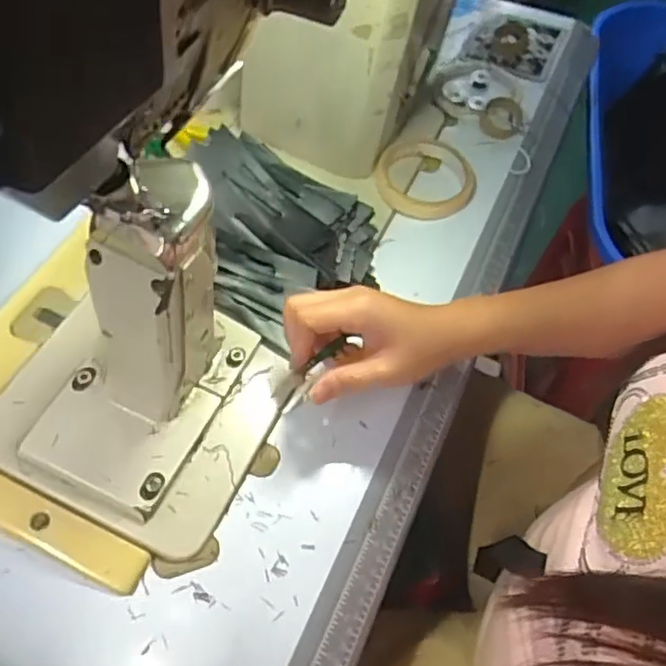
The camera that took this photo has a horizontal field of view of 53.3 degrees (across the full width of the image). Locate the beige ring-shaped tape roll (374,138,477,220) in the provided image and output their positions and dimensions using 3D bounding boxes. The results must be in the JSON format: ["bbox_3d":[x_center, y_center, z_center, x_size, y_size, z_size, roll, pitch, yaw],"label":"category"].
[{"bbox_3d":[0.085,-0.141,0.605,0.091,0.026,0.085,1,56,-2],"label":"beige ring-shaped tape roll"}]

